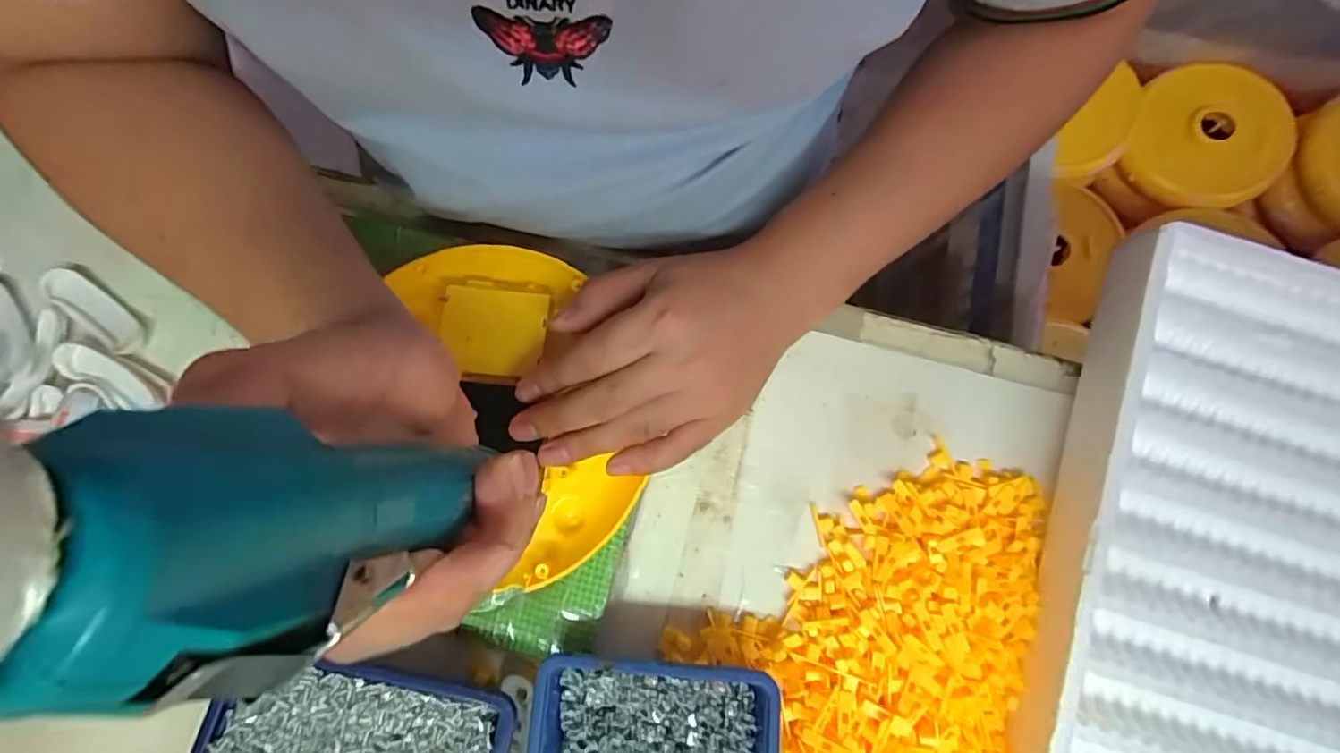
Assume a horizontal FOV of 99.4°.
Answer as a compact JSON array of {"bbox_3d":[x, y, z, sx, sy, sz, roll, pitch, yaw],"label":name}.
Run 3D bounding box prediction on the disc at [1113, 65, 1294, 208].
[{"bbox_3d":[0.667,-0.292,0.701,0.170,0.031,0.163,1,93,20],"label":"disc"}]

